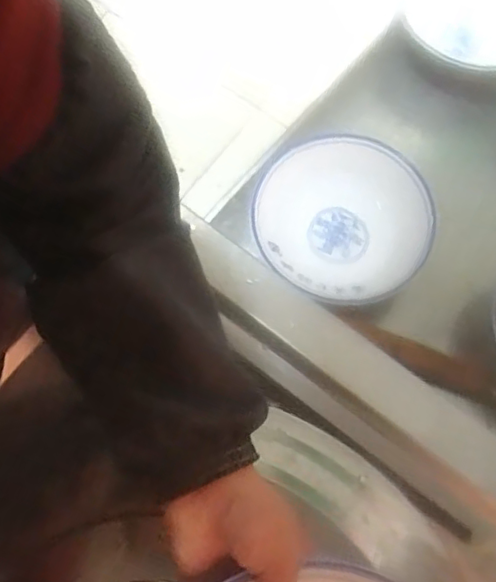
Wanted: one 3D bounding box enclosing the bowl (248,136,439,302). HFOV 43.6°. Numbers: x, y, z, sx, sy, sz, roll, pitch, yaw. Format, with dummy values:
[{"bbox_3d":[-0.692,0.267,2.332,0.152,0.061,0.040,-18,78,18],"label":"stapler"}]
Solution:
[{"bbox_3d":[0.108,-0.076,0.740,0.208,0.083,0.190,10,72,3],"label":"bowl"}]

